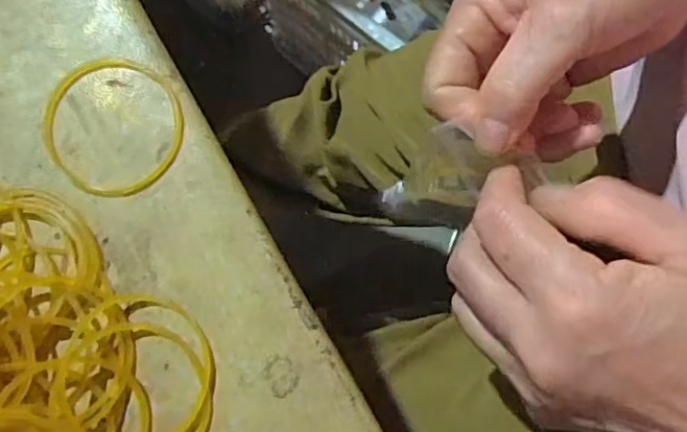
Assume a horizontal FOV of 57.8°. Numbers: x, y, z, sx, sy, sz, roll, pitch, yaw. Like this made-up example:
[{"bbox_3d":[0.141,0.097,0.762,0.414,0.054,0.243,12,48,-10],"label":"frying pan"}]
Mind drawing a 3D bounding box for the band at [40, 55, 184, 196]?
[{"bbox_3d":[-0.080,-0.032,0.216,0.047,0.004,0.049,0,79,-1],"label":"band"}]

